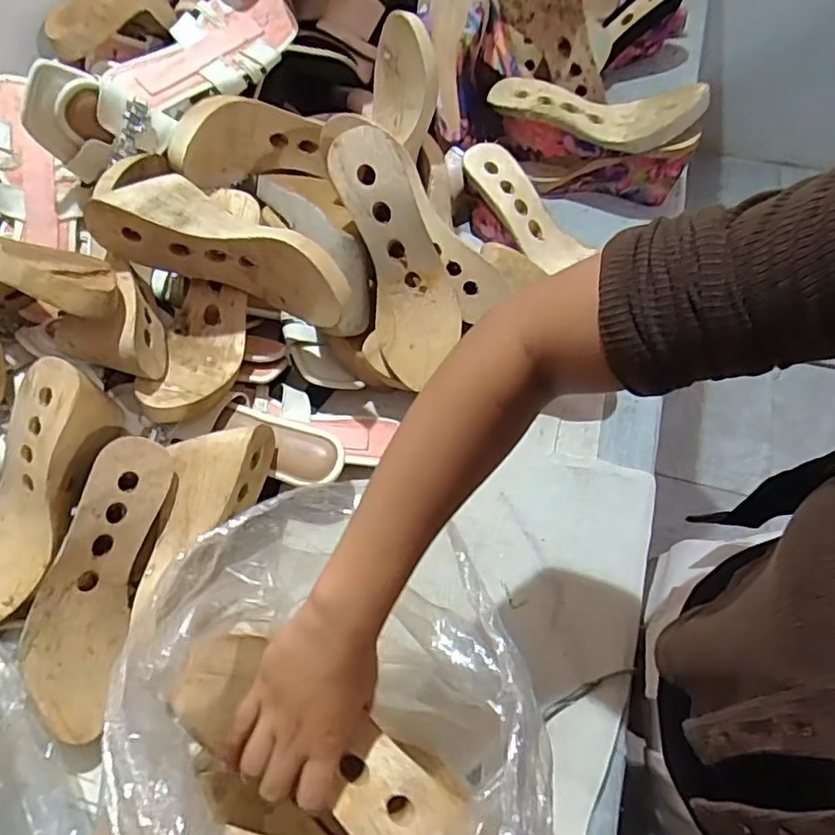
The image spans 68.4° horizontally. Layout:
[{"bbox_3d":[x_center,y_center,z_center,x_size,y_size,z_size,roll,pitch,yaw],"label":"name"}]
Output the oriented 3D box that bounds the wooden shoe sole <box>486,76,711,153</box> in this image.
[{"bbox_3d":[0.200,-0.359,0.694,0.228,0.044,0.093,28,67,16],"label":"wooden shoe sole"}]

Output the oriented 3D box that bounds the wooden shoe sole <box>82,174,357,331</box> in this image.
[{"bbox_3d":[-0.161,-0.153,0.550,0.222,0.080,0.079,20,64,-6],"label":"wooden shoe sole"}]

